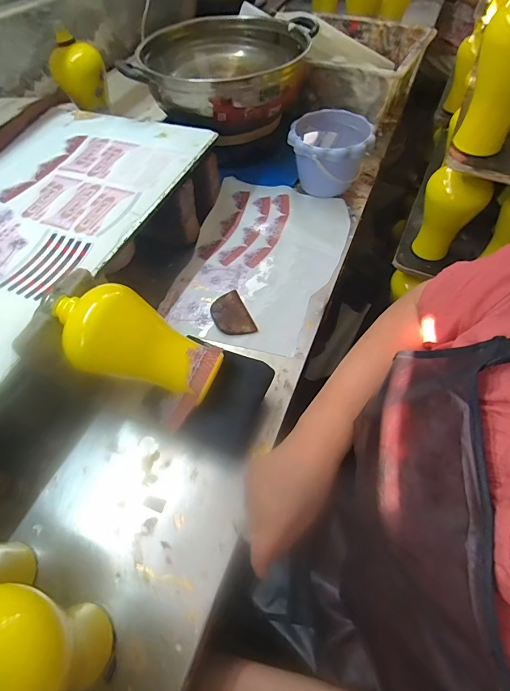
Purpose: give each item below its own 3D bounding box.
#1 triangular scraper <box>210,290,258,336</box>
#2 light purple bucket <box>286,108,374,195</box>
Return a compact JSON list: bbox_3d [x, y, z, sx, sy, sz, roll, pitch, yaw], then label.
[{"bbox_3d":[-0.040,-0.050,0.595,0.058,0.009,0.089,-21,59,-13],"label":"triangular scraper"},{"bbox_3d":[0.151,-0.386,0.748,0.158,0.118,0.161,0,57,0],"label":"light purple bucket"}]

